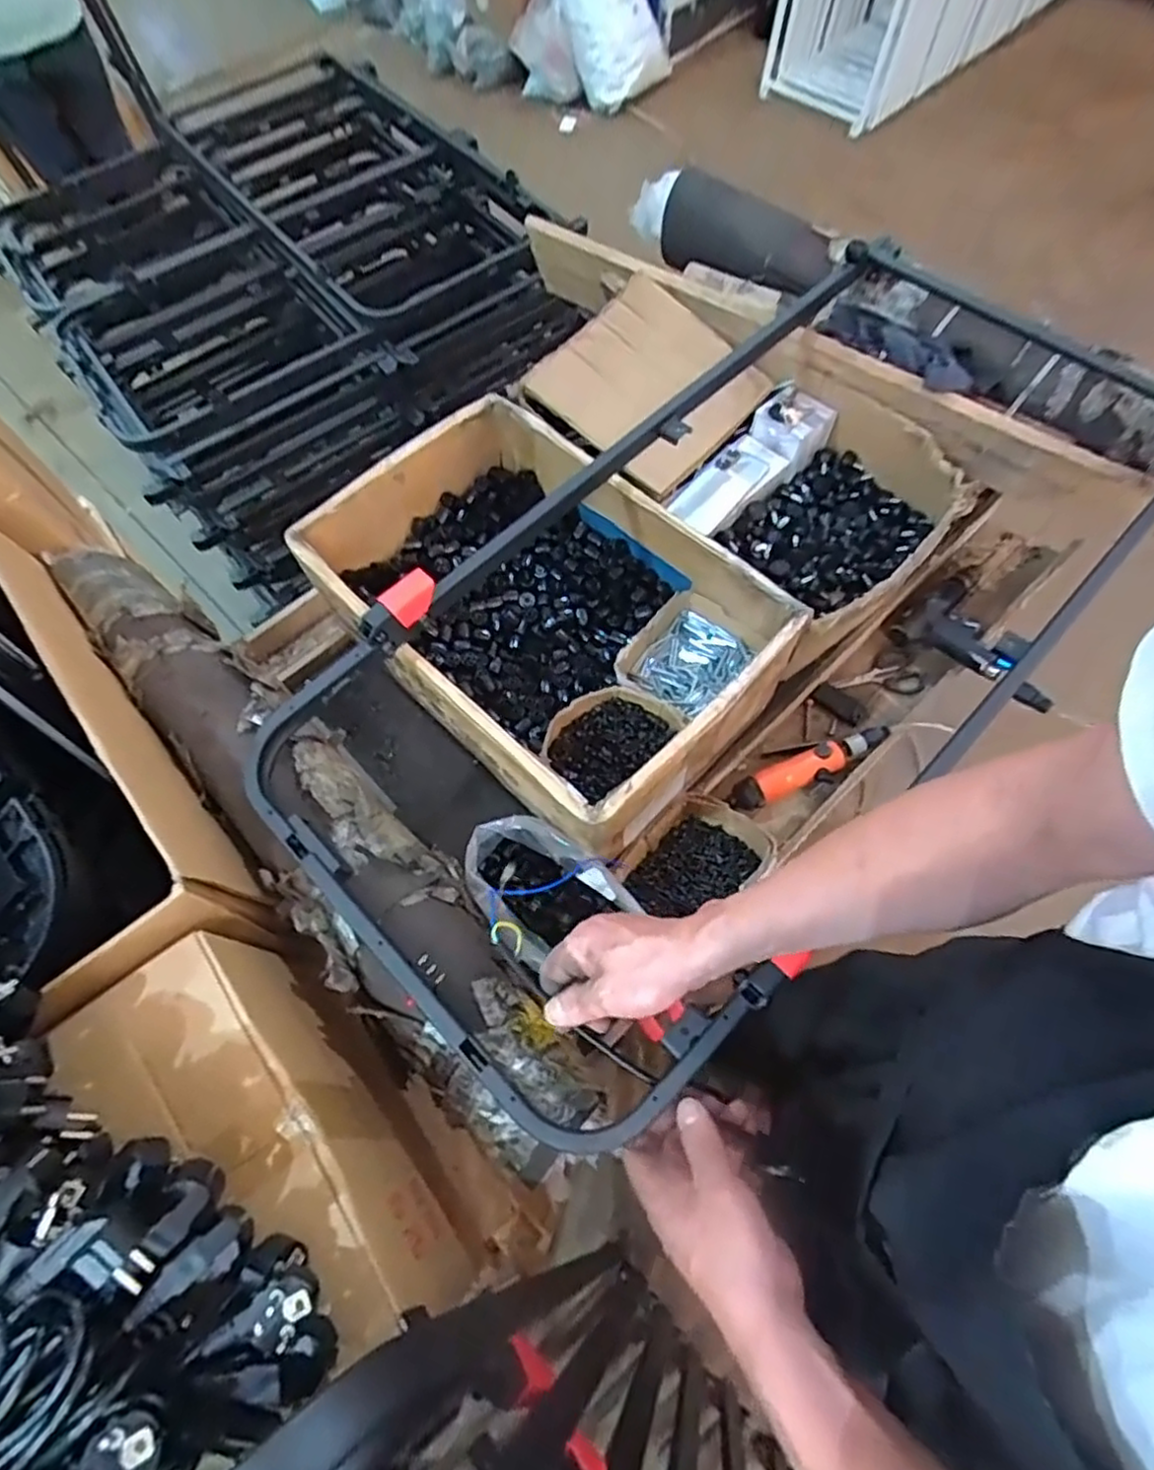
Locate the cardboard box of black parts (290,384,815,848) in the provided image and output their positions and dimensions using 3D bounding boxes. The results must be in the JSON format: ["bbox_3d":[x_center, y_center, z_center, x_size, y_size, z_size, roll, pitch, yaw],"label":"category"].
[{"bbox_3d":[-0.042,-0.154,0.850,0.365,0.161,0.541,-43,70,-15],"label":"cardboard box of black parts"}]

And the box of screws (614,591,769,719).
[{"bbox_3d":[0.132,-0.092,0.863,0.118,0.063,0.154,40,73,19],"label":"box of screws"}]

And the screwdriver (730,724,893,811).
[{"bbox_3d":[0.289,0.046,0.880,0.210,0.051,0.050,-20,66,-6],"label":"screwdriver"}]

